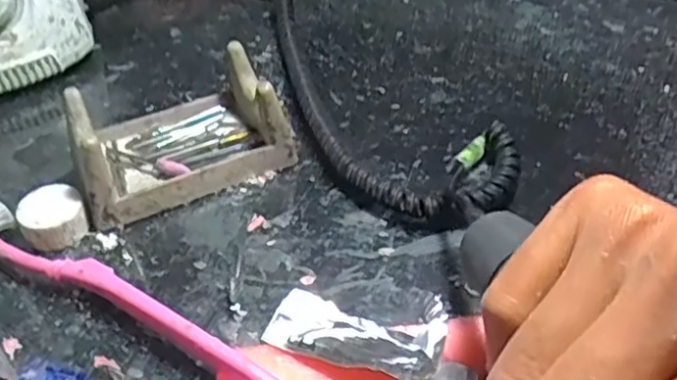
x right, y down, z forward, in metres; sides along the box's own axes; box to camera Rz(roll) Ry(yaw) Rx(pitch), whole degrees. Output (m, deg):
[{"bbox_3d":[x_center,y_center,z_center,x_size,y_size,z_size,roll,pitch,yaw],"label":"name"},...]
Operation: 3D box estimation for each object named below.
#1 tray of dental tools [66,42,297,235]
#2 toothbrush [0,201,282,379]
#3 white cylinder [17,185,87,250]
[{"bbox_3d":[-0.078,-0.029,0.324,0.094,0.044,0.061,-19,44,-17],"label":"tray of dental tools"},{"bbox_3d":[-0.099,0.040,0.270,0.193,0.015,0.017,23,48,26],"label":"toothbrush"},{"bbox_3d":[-0.126,0.013,0.299,0.027,0.018,0.026,-2,42,1],"label":"white cylinder"}]

